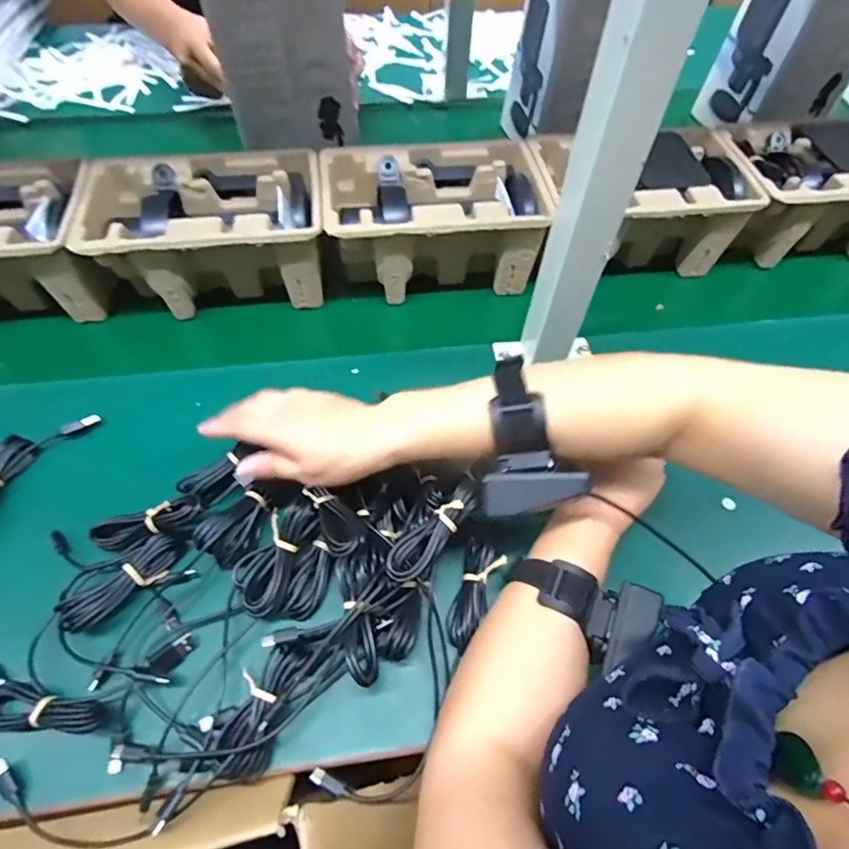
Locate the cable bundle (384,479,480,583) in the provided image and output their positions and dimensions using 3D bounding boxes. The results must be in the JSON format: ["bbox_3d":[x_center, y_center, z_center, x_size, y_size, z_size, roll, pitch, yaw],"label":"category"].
[{"bbox_3d":[0.008,0.074,0.364,0.024,0.016,0.087,40,76,20],"label":"cable bundle"}]

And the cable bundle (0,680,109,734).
[{"bbox_3d":[-0.252,0.189,0.342,0.084,0.026,0.027,5,55,2],"label":"cable bundle"}]

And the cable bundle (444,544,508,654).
[{"bbox_3d":[0.036,0.126,0.389,0.028,0.013,0.076,22,58,13],"label":"cable bundle"}]

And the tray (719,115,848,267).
[{"bbox_3d":[0.455,-0.269,0.608,0.217,0.107,0.139,-7,56,-7],"label":"tray"}]

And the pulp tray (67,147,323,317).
[{"bbox_3d":[-0.219,-0.197,0.550,0.221,0.109,0.146,-7,56,-7],"label":"pulp tray"}]

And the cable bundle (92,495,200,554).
[{"bbox_3d":[-0.213,0.076,0.394,0.085,0.022,0.018,-22,59,6],"label":"cable bundle"}]

